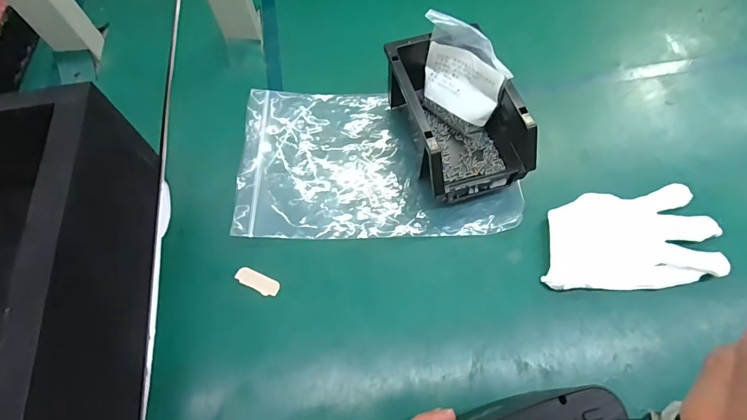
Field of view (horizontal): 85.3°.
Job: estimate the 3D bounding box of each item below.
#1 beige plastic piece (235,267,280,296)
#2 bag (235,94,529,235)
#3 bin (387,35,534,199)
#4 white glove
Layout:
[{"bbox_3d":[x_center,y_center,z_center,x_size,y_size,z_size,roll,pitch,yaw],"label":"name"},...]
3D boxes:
[{"bbox_3d":[-0.105,0.064,0.367,0.040,0.004,0.016,23,66,11],"label":"beige plastic piece"},{"bbox_3d":[0.003,-0.056,0.422,0.272,0.018,0.174,-1,64,0],"label":"bag"},{"bbox_3d":[0.078,-0.097,0.407,0.097,0.073,0.168,-15,65,-7],"label":"bin"},{"bbox_3d":[0.235,0.028,0.376,0.159,0.023,0.090,-7,64,-3],"label":"white glove"}]

